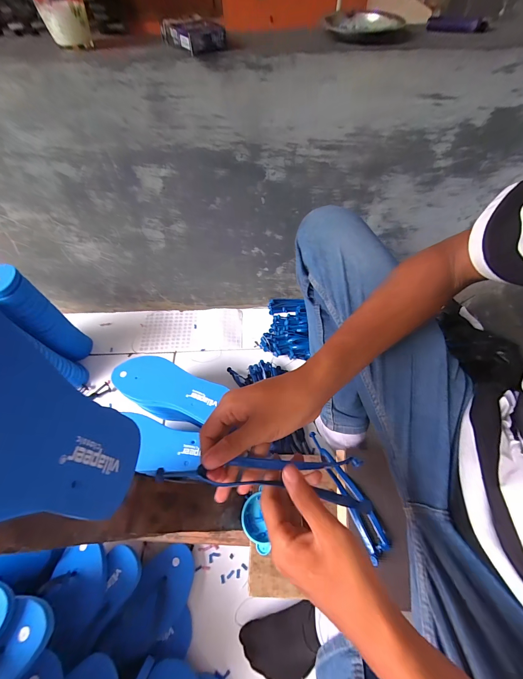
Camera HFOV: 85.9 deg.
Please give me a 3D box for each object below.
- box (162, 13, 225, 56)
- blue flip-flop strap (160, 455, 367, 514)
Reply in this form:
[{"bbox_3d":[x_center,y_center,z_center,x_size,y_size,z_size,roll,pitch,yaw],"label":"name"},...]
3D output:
[{"bbox_3d":[-0.095,-0.422,0.385,0.051,0.027,0.114,-29,63,-15],"label":"box"},{"bbox_3d":[0.009,0.134,0.273,0.207,0.016,0.046,11,59,-12],"label":"blue flip-flop strap"}]

